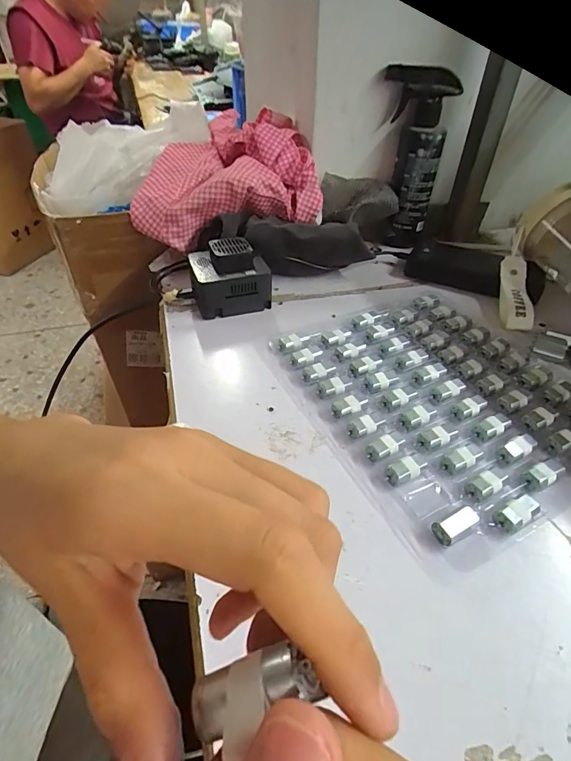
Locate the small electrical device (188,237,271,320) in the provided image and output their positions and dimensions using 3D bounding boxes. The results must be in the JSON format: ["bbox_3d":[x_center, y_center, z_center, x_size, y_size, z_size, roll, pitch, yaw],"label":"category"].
[{"bbox_3d":[-0.062,-0.112,0.450,0.079,0.057,0.066,-10,44,-12],"label":"small electrical device"}]

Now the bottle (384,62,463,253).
[{"bbox_3d":[0.164,-0.294,0.555,0.087,0.198,0.066,7,43,6],"label":"bottle"}]

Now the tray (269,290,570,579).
[{"bbox_3d":[0.134,0.006,0.357,0.220,0.015,0.252,-21,47,-22],"label":"tray"}]

